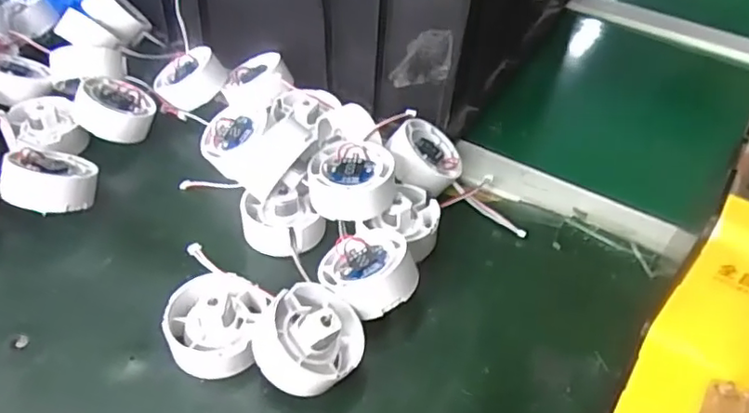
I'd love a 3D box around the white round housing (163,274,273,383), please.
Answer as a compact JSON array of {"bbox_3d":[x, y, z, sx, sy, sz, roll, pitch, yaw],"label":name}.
[{"bbox_3d":[-0.086,0.067,0.339,0.054,0.037,0.056,1,43,-1],"label":"white round housing"}]

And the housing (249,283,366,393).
[{"bbox_3d":[-0.036,0.072,0.327,0.054,0.039,0.059,1,43,-1],"label":"housing"}]

